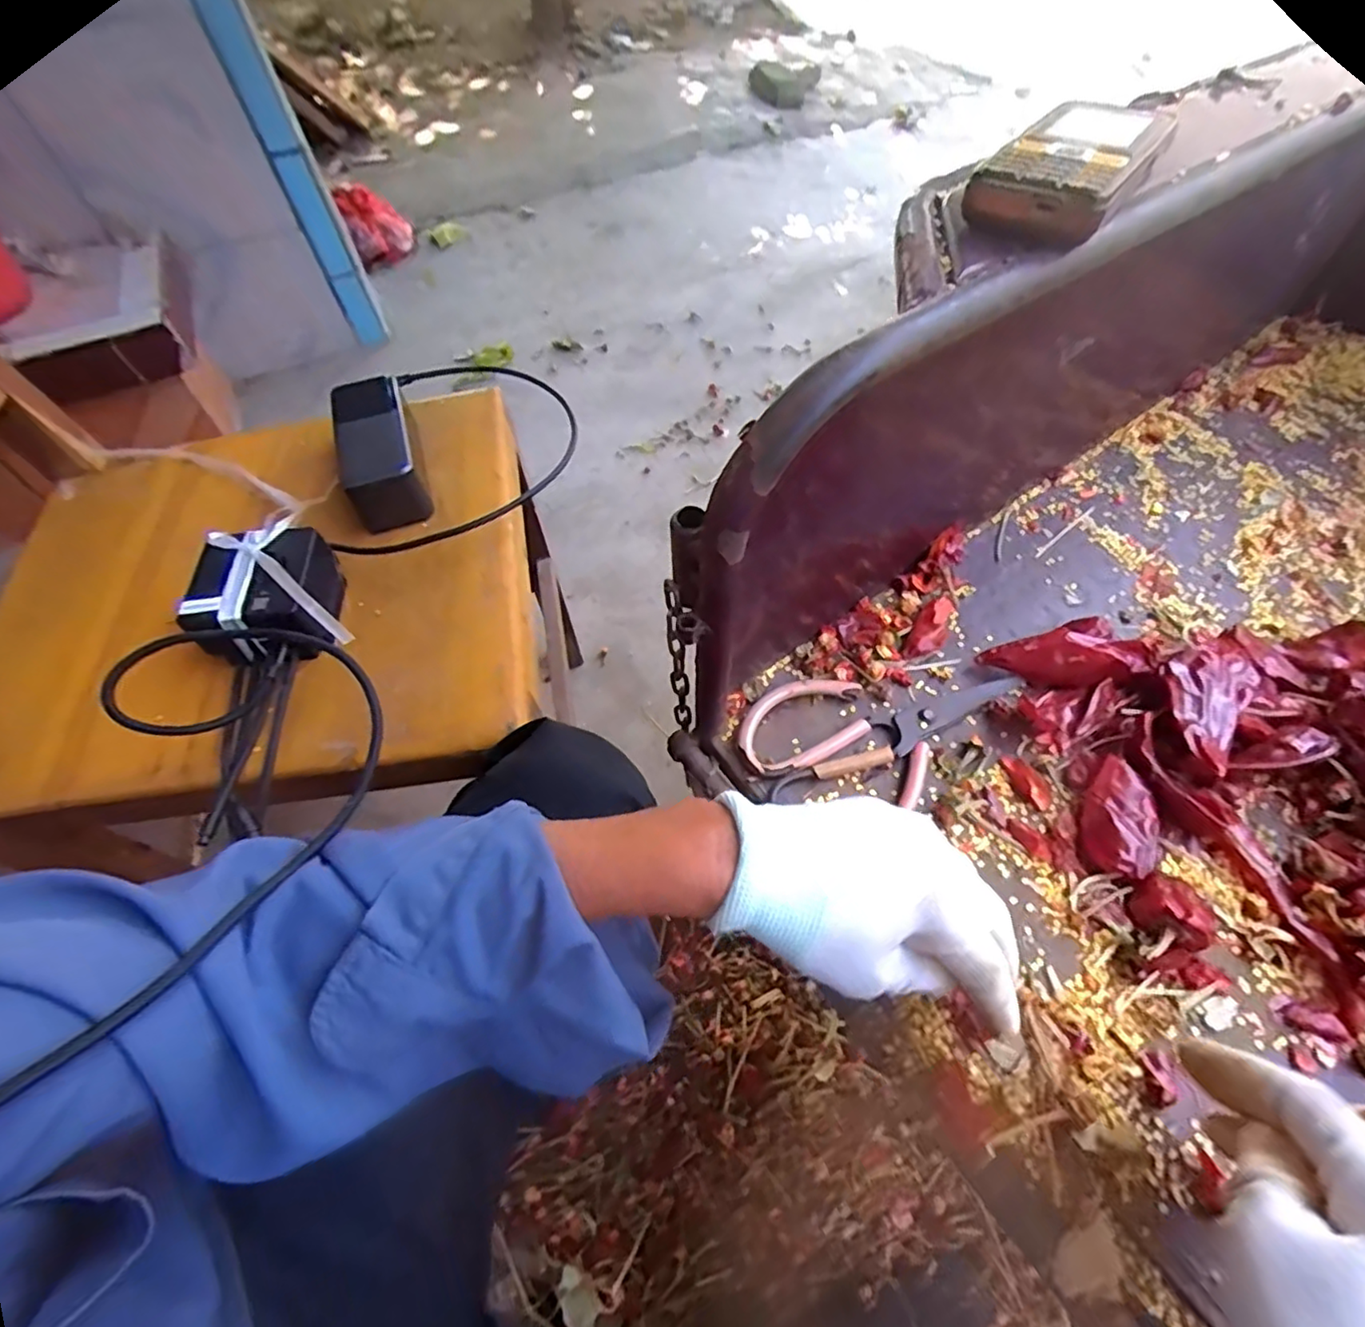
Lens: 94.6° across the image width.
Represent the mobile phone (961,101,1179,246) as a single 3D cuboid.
[{"bbox_3d":[0.180,-0.228,0.288,0.056,0.018,0.133,33,65,21],"label":"mobile phone"}]

